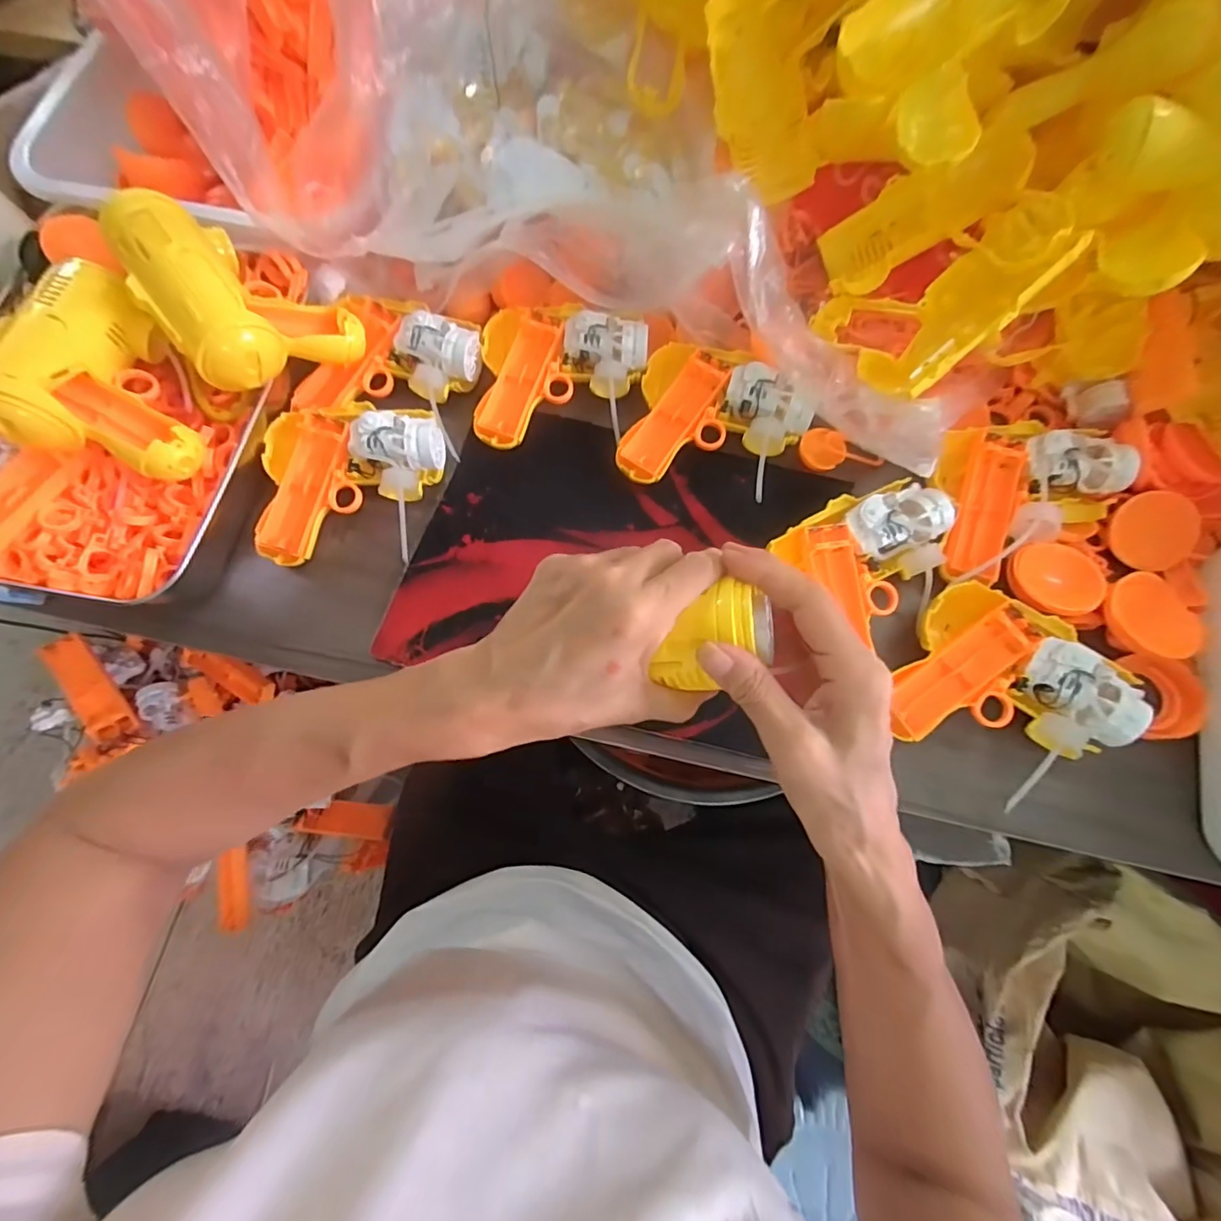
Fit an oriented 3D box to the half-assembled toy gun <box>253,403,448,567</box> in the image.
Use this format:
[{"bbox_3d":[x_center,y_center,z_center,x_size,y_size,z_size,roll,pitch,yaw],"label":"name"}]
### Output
[{"bbox_3d":[-0.197,-0.099,0.404,0.134,0.041,0.118,-3,73,0],"label":"half-assembled toy gun"}]

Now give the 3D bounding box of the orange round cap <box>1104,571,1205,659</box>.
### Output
[{"bbox_3d":[0.366,0.004,0.357,0.051,0.015,0.057,-41,77,-10],"label":"orange round cap"}]

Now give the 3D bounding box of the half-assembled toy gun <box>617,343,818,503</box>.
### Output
[{"bbox_3d":[0.083,-0.146,0.415,0.135,0.035,0.118,15,74,5],"label":"half-assembled toy gun"}]

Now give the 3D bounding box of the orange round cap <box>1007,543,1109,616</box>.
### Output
[{"bbox_3d":[0.318,-0.023,0.377,0.061,0.013,0.053,-3,73,0],"label":"orange round cap"}]

